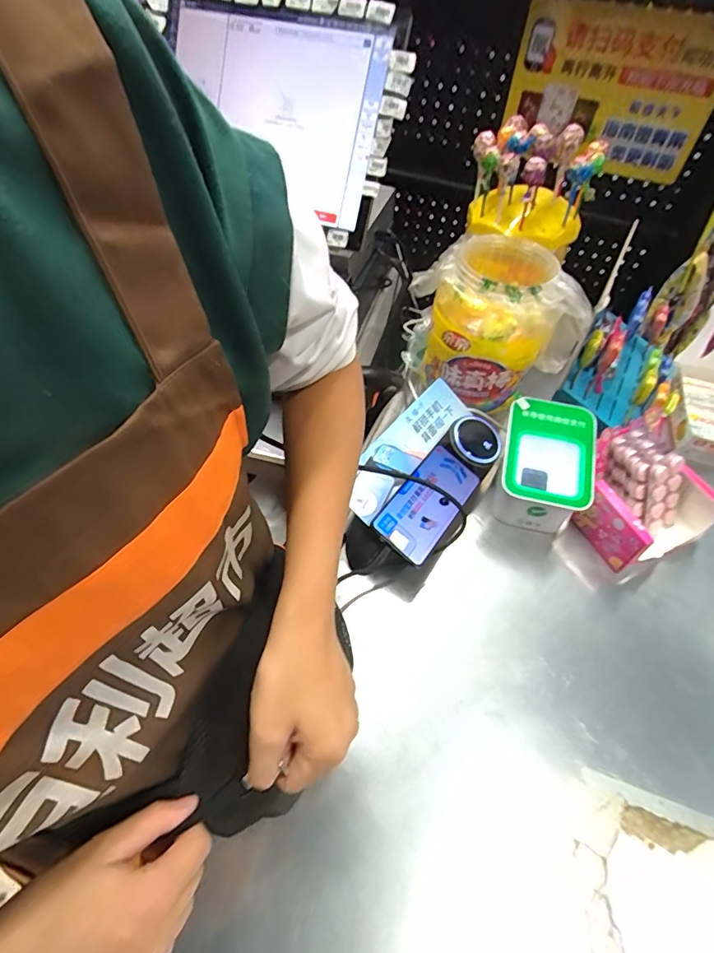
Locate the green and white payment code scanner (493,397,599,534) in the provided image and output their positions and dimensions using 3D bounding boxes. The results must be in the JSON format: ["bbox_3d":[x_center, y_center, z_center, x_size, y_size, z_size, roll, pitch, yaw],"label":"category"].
[{"bbox_3d":[0.234,-0.010,0.589,0.108,0.107,0.137,15,54,9],"label":"green and white payment code scanner"}]

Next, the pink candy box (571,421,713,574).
[{"bbox_3d":[0.346,0.023,0.569,0.138,0.096,0.137,-23,57,-18],"label":"pink candy box"}]

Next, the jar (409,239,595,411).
[{"bbox_3d":[0.179,-0.202,0.626,0.169,0.189,0.173,2,53,-3],"label":"jar"}]

